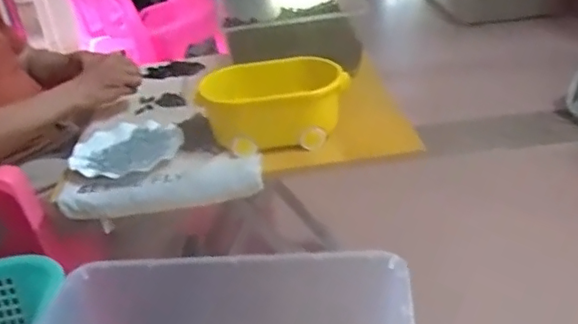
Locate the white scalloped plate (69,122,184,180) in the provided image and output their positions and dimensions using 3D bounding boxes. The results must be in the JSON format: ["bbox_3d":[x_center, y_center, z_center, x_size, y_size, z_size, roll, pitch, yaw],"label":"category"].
[{"bbox_3d":[-0.280,-0.017,1.013,0.180,0.032,0.170,-5,29,3],"label":"white scalloped plate"}]

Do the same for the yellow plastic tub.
[{"bbox_3d":[-0.023,-0.096,0.998,0.233,0.117,0.110,-9,29,-3],"label":"yellow plastic tub"}]

